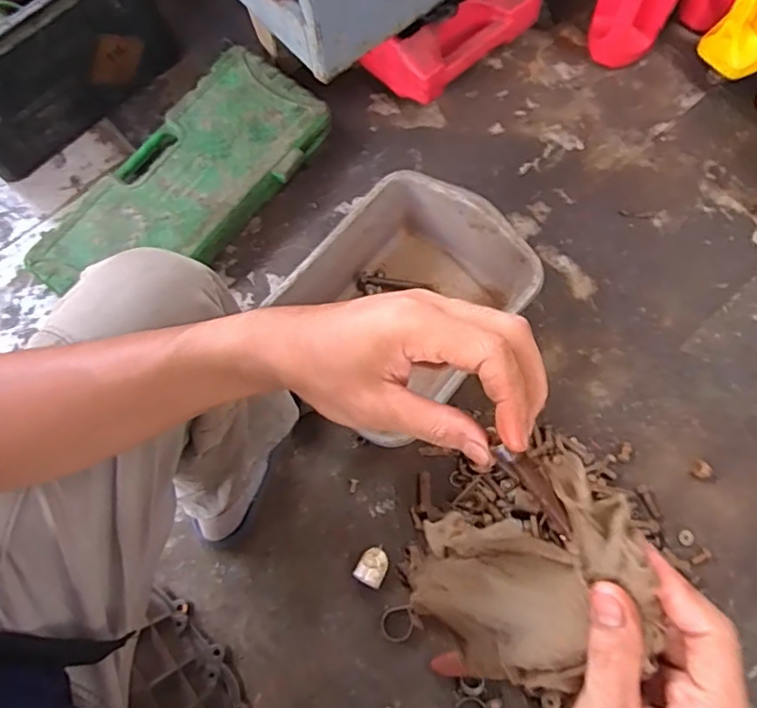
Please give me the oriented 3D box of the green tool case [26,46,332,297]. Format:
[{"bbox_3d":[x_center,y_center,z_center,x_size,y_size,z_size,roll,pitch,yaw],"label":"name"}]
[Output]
[{"bbox_3d":[-0.295,-0.253,0.919,0.212,0.086,0.479,37,77,12],"label":"green tool case"}]

